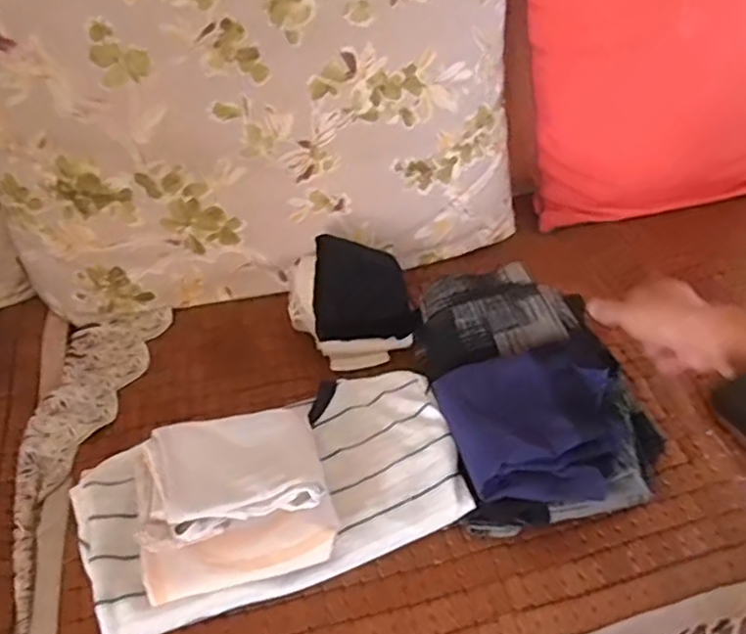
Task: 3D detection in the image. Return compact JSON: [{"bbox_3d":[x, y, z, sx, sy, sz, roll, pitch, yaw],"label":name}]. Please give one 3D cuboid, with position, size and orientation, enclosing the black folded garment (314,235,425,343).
[{"bbox_3d":[-0.006,-0.035,0.821,0.123,0.084,0.136,-4,40,-4],"label":"black folded garment"}]

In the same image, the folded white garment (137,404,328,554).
[{"bbox_3d":[-0.131,0.139,0.598,0.166,0.037,0.114,-12,45,-12],"label":"folded white garment"}]

